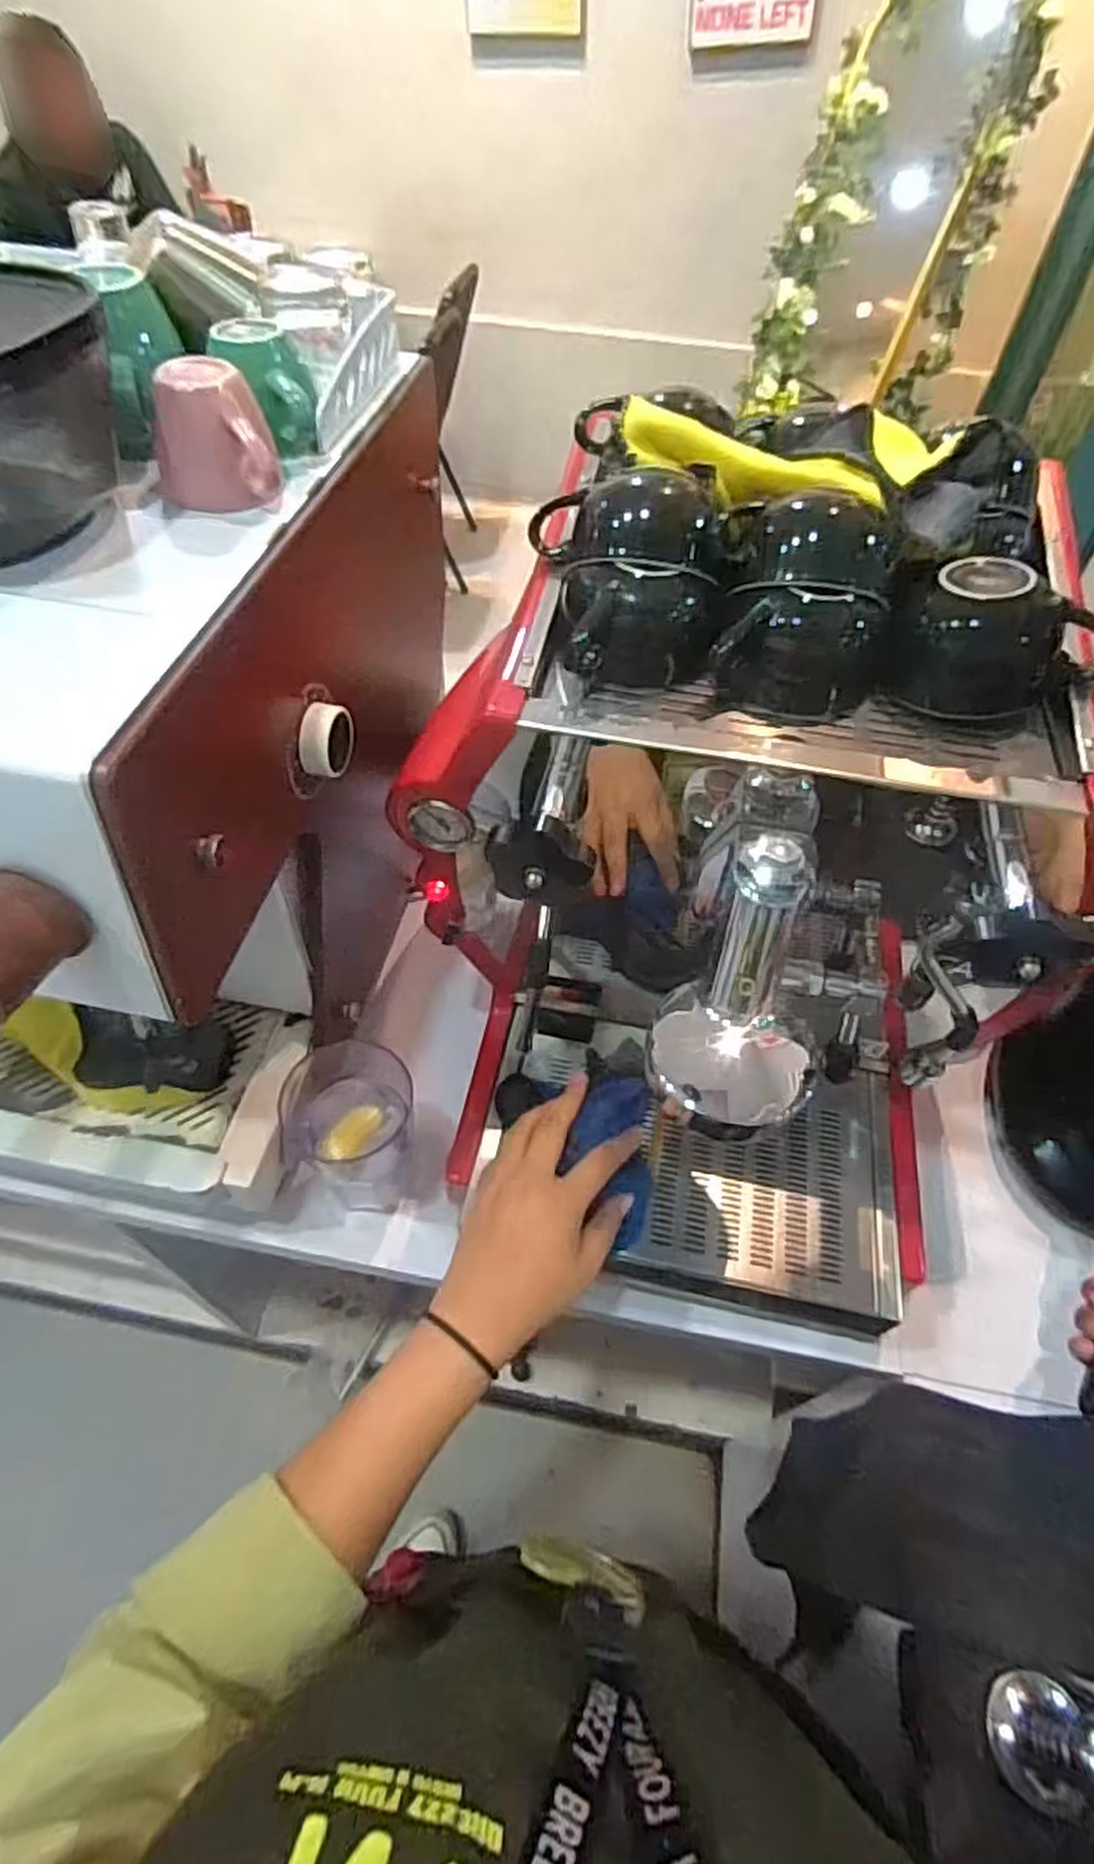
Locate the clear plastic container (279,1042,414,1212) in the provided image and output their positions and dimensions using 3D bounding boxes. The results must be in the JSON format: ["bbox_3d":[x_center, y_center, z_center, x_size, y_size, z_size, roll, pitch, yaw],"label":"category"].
[{"bbox_3d":[-0.143,0.144,0.608,0.095,0.110,0.097,1,53,-2],"label":"clear plastic container"}]

